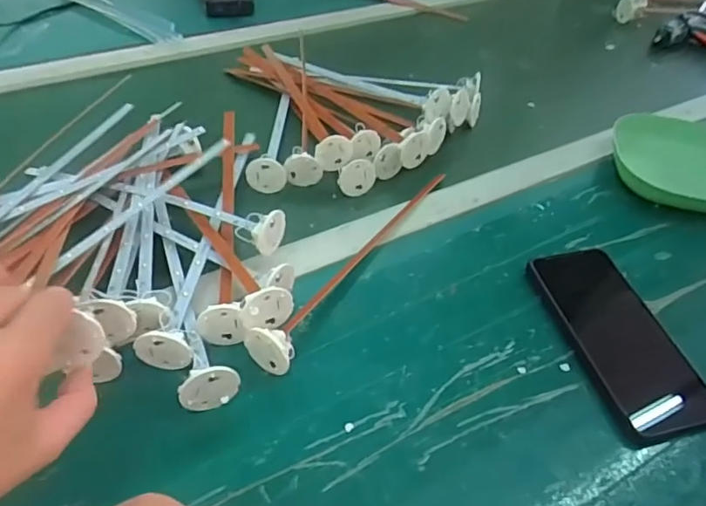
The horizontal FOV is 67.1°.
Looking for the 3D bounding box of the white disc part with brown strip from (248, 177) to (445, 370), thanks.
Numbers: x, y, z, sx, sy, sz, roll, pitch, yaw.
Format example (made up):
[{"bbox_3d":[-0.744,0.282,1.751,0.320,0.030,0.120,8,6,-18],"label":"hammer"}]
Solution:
[{"bbox_3d":[0.008,-0.012,0.456,0.035,0.036,0.281,23,48,18],"label":"white disc part with brown strip"}]

